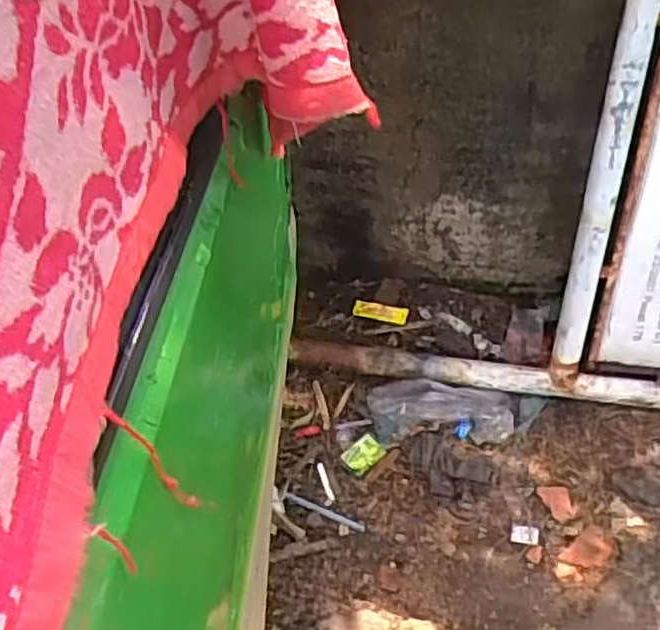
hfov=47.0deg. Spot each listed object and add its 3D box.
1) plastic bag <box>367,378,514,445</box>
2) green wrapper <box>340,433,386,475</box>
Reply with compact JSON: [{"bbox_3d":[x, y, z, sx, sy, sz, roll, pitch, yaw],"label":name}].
[{"bbox_3d":[0.231,0.201,1.585,0.299,0.087,0.101,2,42,2],"label":"plastic bag"},{"bbox_3d":[0.069,0.288,1.563,0.079,0.027,0.061,-30,49,-29],"label":"green wrapper"}]

